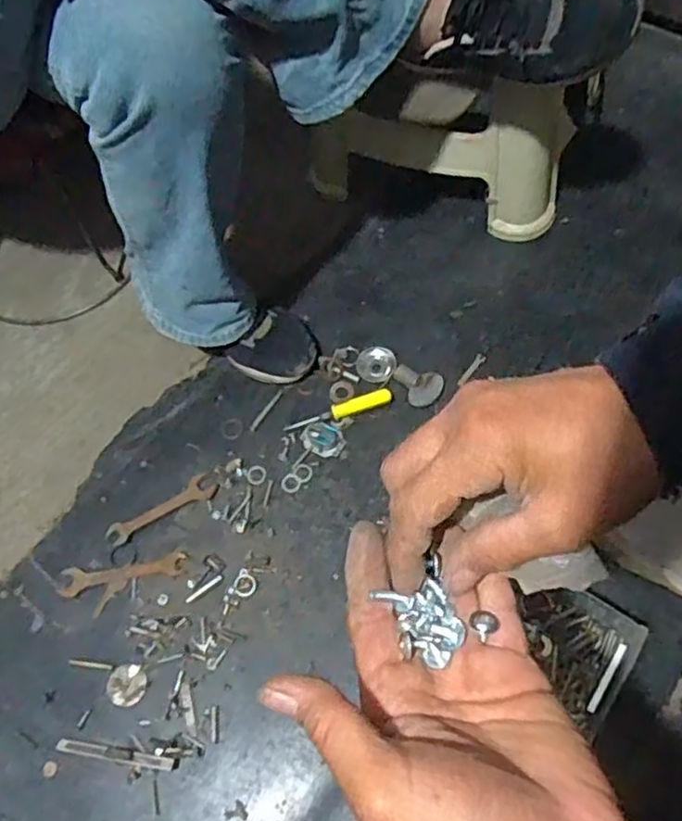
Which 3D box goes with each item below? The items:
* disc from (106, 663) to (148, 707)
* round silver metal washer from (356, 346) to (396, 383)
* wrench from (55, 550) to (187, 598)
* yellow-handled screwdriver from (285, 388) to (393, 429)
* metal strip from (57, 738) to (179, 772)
[{"bbox_3d":[-0.216,0.276,0.688,0.041,0.004,0.040,-6,61,2],"label":"disc"},{"bbox_3d":[0.043,-0.055,0.842,0.046,0.009,0.049,-2,61,4],"label":"round silver metal washer"},{"bbox_3d":[-0.236,0.175,0.737,0.137,0.004,0.029,-9,61,1],"label":"wrench"},{"bbox_3d":[-0.001,0.002,0.805,0.129,0.014,0.022,-20,62,-5],"label":"yellow-handled screwdriver"},{"bbox_3d":[-0.216,0.331,0.656,0.121,0.004,0.012,6,62,9],"label":"metal strip"}]

